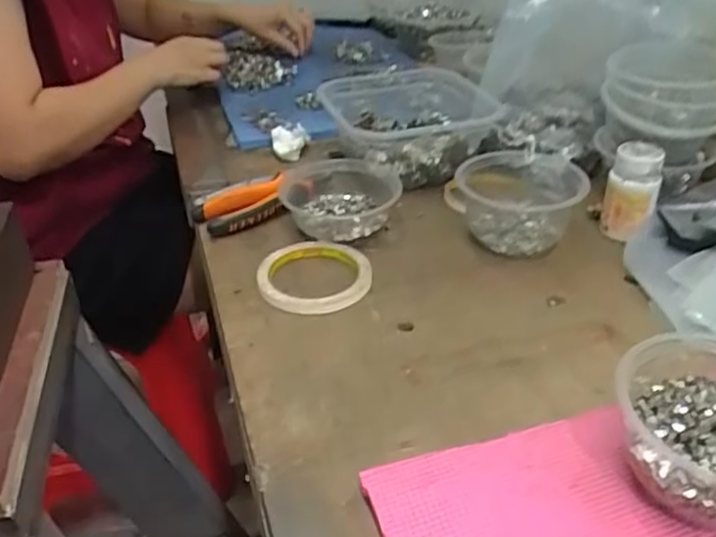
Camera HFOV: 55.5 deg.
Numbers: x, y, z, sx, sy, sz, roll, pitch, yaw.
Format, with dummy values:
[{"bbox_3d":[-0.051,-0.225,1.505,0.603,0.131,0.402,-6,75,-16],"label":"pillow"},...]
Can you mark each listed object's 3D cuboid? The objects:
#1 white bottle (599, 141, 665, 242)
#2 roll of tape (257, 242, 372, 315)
[{"bbox_3d":[0.251,-0.072,0.624,0.045,0.078,0.046,13,37,21],"label":"white bottle"},{"bbox_3d":[-0.038,0.007,0.595,0.096,0.017,0.093,-3,34,2],"label":"roll of tape"}]

